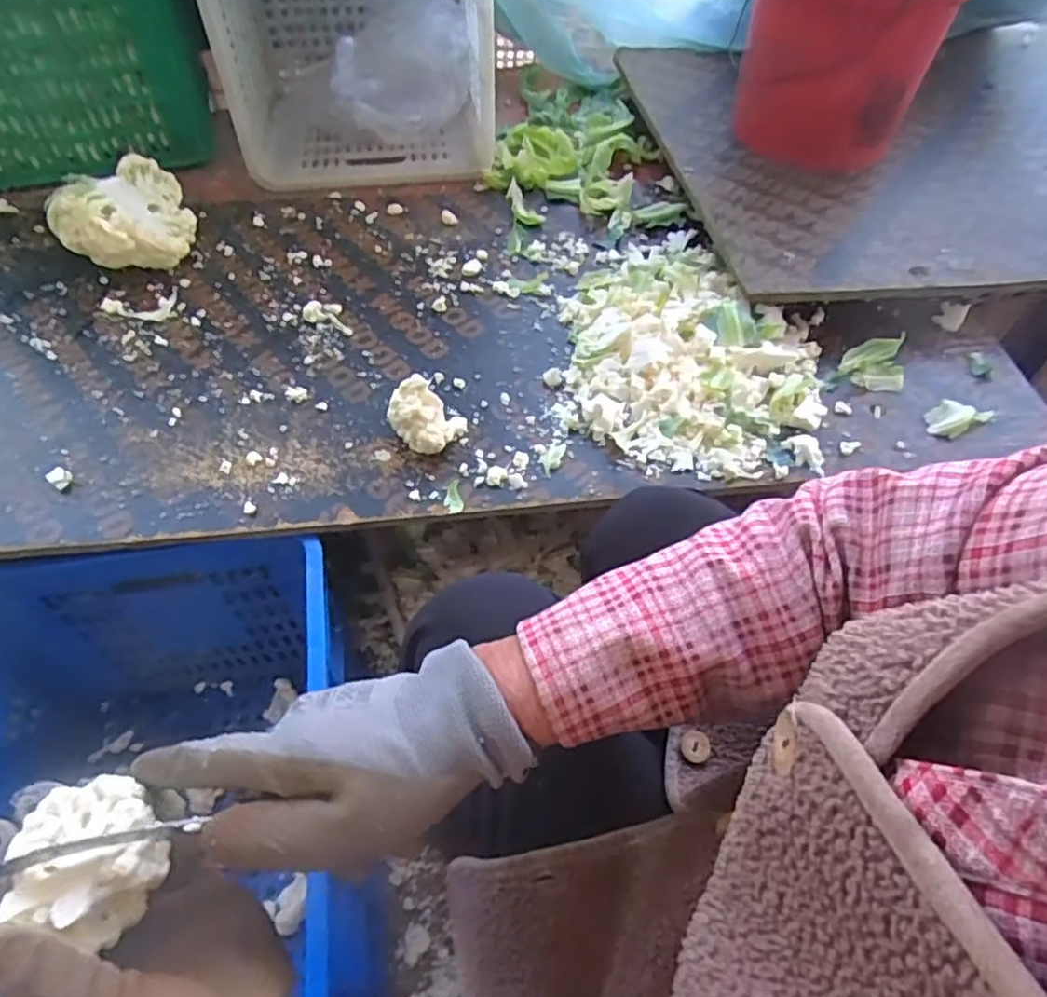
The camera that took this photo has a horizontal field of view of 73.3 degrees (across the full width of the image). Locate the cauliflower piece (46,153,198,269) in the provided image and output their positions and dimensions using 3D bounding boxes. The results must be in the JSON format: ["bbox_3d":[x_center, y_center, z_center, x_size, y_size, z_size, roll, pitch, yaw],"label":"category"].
[{"bbox_3d":[-0.481,-0.341,0.858,0.127,0.099,0.154,3,53,0],"label":"cauliflower piece"}]

